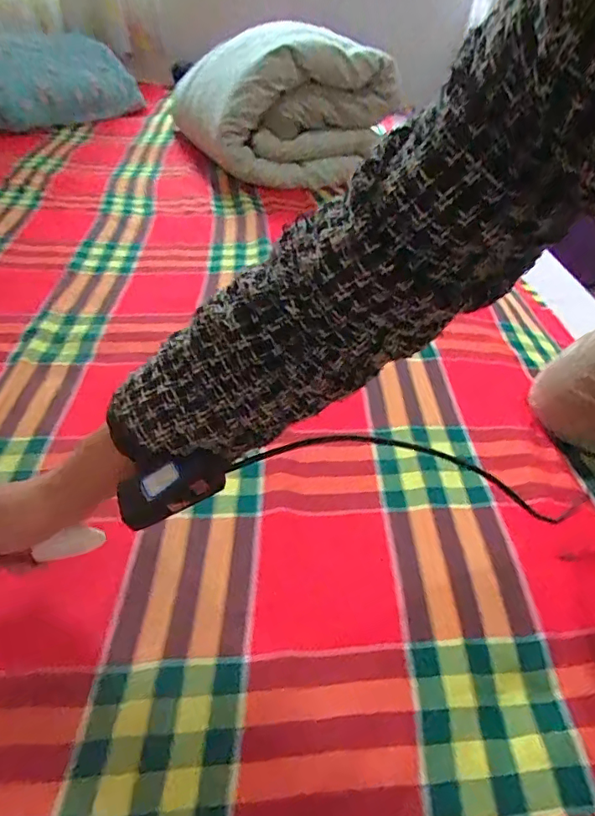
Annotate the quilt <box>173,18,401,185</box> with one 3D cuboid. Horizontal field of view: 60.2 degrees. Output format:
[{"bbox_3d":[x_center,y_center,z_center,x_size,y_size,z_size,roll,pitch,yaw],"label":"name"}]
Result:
[{"bbox_3d":[-0.075,-0.742,1.246,0.394,0.282,0.502,-16,45,-24],"label":"quilt"}]

